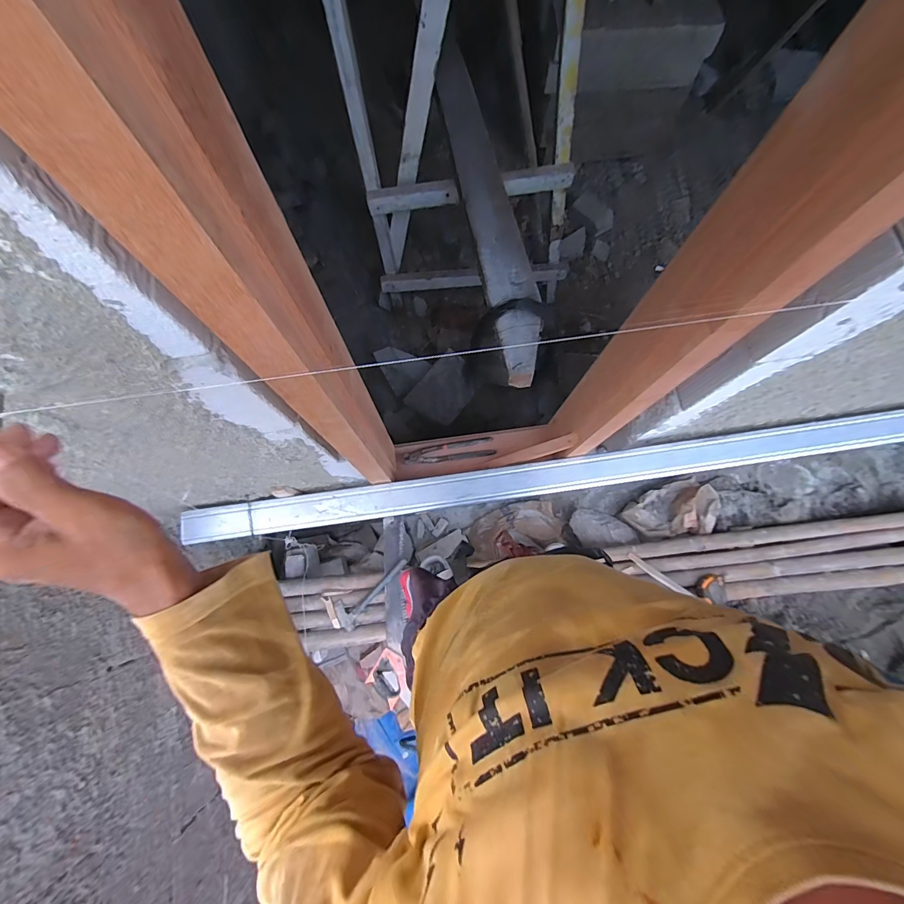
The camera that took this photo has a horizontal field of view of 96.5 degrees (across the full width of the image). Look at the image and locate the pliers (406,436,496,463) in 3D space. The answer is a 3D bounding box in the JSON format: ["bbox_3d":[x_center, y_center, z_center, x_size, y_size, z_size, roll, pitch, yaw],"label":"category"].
[{"bbox_3d":[-0.006,0.003,0.984,0.216,0.017,0.045,-11,76,-3],"label":"pliers"}]

